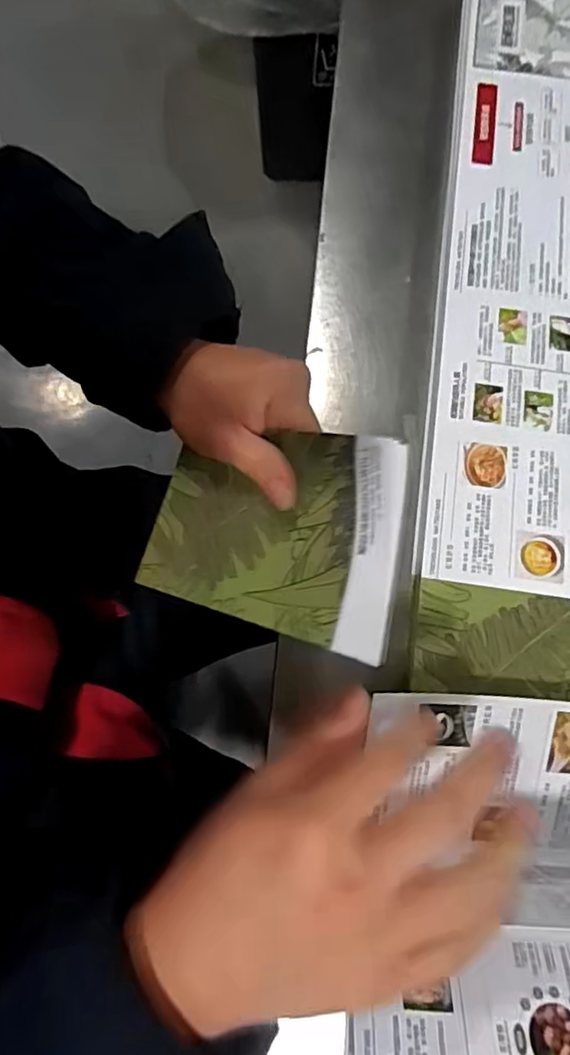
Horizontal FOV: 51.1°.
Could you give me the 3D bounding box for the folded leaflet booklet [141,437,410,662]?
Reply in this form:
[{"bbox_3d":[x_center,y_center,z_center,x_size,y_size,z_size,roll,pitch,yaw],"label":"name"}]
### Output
[{"bbox_3d":[-0.014,0.000,0.342,0.163,0.023,0.109,12,90,33],"label":"folded leaflet booklet"}]

